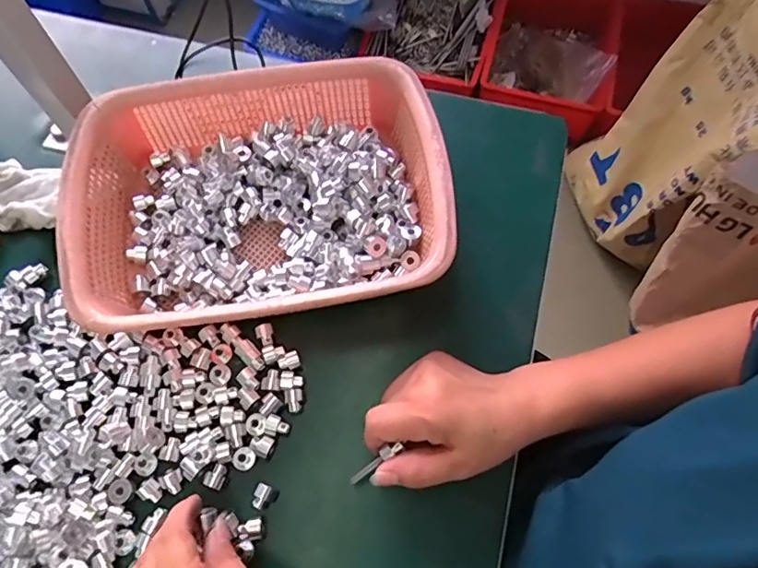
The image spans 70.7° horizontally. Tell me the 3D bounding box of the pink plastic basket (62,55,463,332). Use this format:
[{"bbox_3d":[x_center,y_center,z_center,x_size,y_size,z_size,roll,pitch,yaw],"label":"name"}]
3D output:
[{"bbox_3d":[-0.096,-0.070,0.448,0.288,0.077,0.216,-10,69,-6],"label":"pink plastic basket"}]

